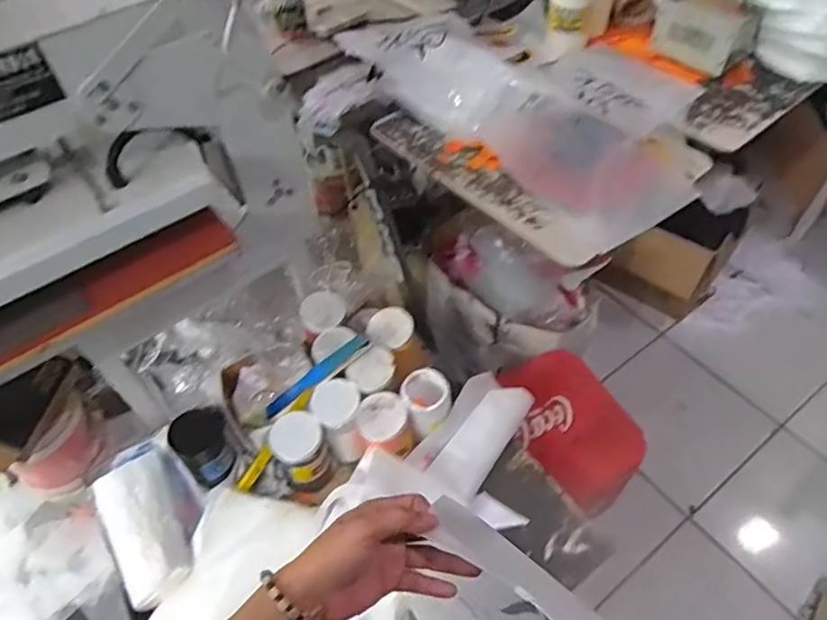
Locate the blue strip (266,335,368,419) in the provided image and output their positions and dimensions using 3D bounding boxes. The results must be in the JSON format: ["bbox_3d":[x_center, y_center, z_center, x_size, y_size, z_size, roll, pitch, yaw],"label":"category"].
[{"bbox_3d":[-0.197,0.131,1.179,0.245,0.011,0.032,-38,56,0],"label":"blue strip"}]

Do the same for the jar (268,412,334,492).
[{"bbox_3d":[-0.219,0.281,1.164,0.096,0.158,0.102,-2,51,2],"label":"jar"}]

